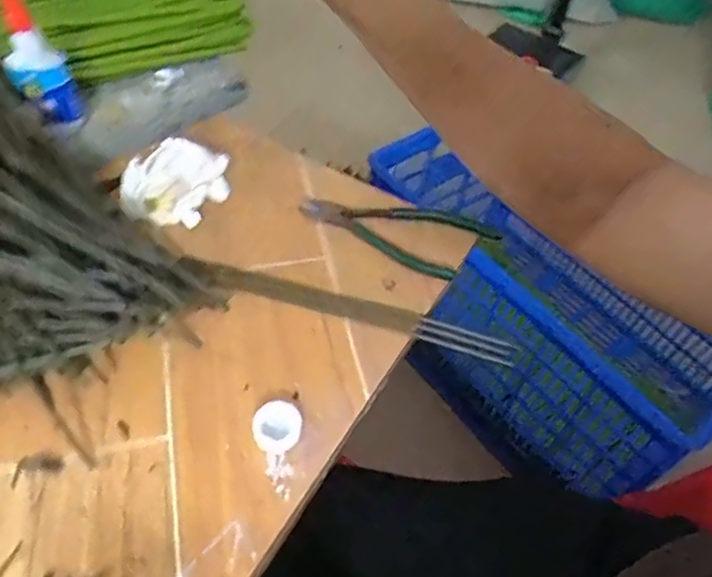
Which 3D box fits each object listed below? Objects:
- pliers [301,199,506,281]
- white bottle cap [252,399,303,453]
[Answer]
[{"bbox_3d":[0.040,-0.066,0.569,0.167,0.012,0.086,27,54,16],"label":"pliers"},{"bbox_3d":[-0.055,0.097,0.432,0.033,0.012,0.035,2,52,-3],"label":"white bottle cap"}]

